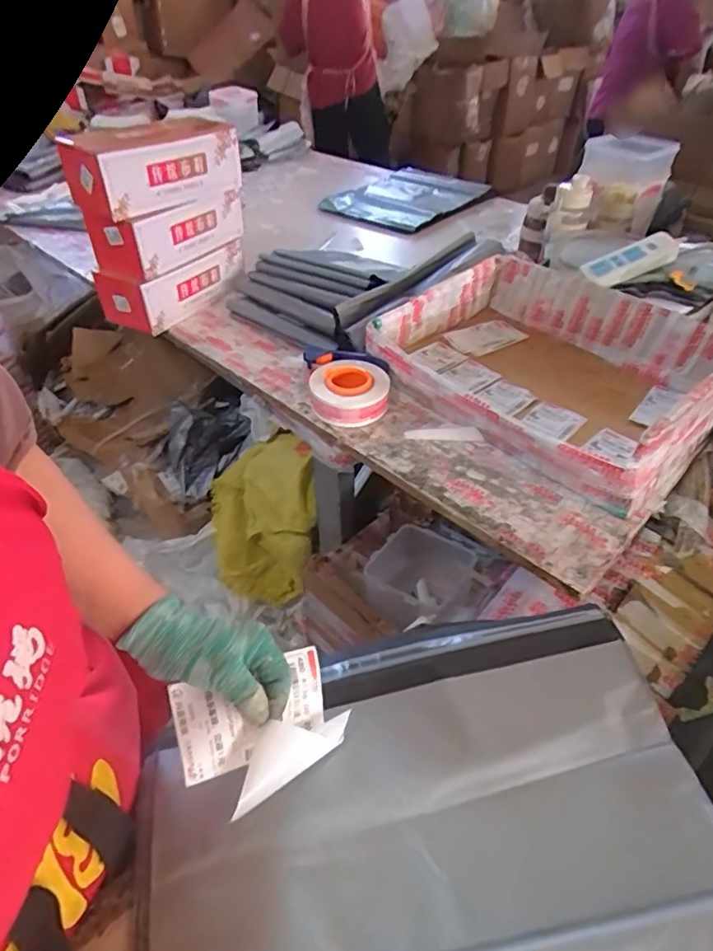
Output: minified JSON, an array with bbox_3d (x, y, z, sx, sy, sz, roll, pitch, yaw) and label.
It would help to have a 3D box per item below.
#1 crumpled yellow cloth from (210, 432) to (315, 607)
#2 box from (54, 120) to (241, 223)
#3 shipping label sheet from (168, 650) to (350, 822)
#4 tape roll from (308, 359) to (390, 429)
[{"bbox_3d":[-0.236,0.083,1.334,0.253,0.383,0.310,-9,44,-10],"label":"crumpled yellow cloth"},{"bbox_3d":[-0.389,-0.618,1.062,0.168,0.130,0.307,28,50,26],"label":"box"},{"bbox_3d":[-0.074,0.214,0.459,0.147,0.036,0.102,-5,49,-30],"label":"shipping label sheet"},{"bbox_3d":[-0.015,-0.137,0.927,0.135,0.062,0.135,0,43,0],"label":"tape roll"}]

